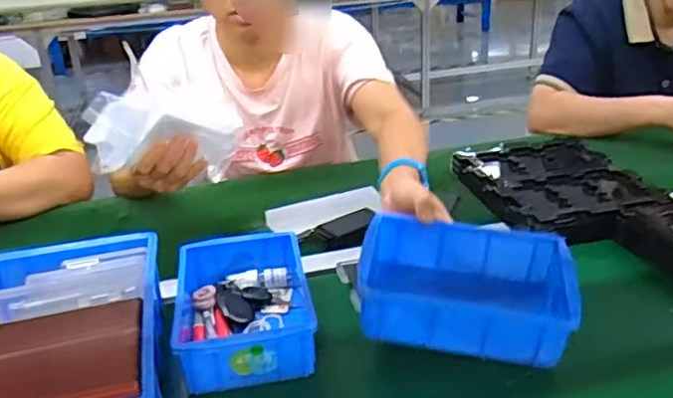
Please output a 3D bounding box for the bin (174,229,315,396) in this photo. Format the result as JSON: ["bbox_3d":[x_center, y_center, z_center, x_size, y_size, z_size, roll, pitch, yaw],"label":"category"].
[{"bbox_3d":[-0.100,0.112,0.675,0.131,0.055,0.202,-6,26,-10],"label":"bin"}]

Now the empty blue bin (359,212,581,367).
[{"bbox_3d":[0.129,0.089,0.635,0.199,0.076,0.133,4,26,10],"label":"empty blue bin"}]

